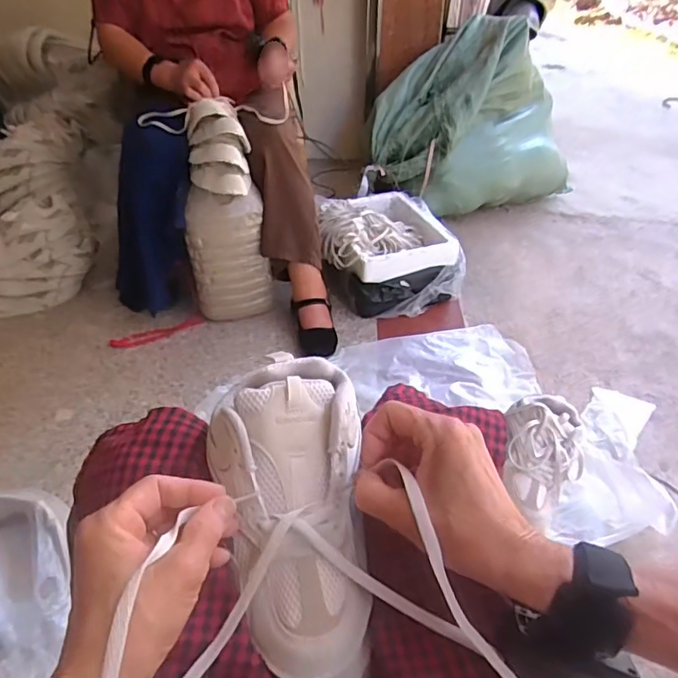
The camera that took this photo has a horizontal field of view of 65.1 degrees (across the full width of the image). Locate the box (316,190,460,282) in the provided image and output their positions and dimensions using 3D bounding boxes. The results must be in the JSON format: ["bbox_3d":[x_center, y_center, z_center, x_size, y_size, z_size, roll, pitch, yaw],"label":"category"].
[{"bbox_3d":[0.103,-0.276,1.331,0.294,0.080,0.323,-10,40,-13],"label":"box"}]

